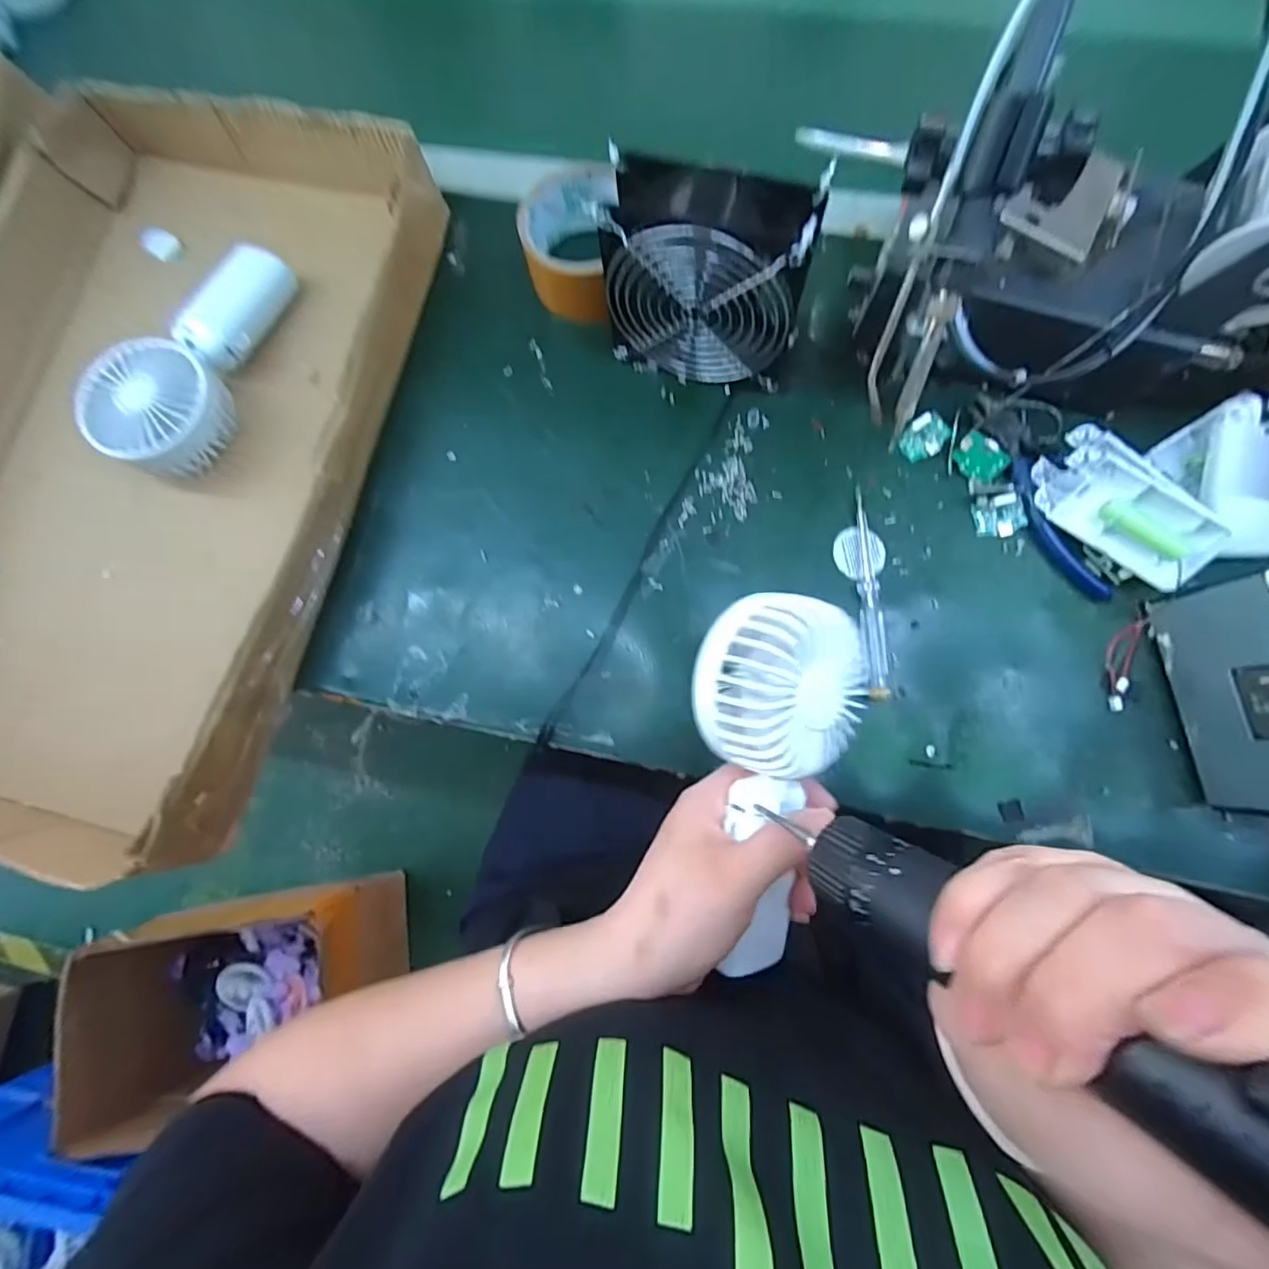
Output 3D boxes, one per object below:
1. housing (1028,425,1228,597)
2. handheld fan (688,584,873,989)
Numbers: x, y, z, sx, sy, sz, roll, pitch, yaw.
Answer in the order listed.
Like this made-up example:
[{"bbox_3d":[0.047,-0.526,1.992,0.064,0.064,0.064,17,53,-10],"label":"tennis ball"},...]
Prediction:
[{"bbox_3d":[0.299,-0.077,0.348,0.103,0.023,0.052,49,127,12],"label":"housing"},{"bbox_3d":[0.063,0.071,0.274,0.082,0.045,0.175,8,85,-13],"label":"handheld fan"}]

